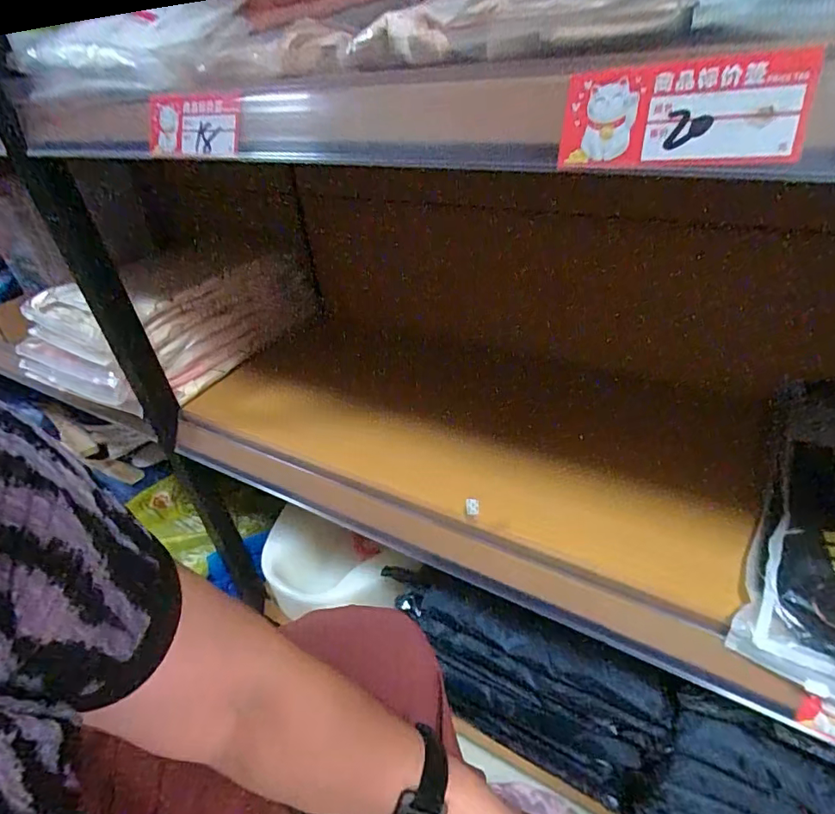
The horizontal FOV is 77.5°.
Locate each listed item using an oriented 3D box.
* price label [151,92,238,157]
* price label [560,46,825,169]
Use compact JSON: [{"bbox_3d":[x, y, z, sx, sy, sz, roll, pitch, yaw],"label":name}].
[{"bbox_3d":[-0.151,-0.187,0.346,0.087,0.039,0.005,16,16,28],"label":"price label"},{"bbox_3d":[0.101,-0.114,0.204,0.086,0.038,0.009,13,16,28],"label":"price label"}]

